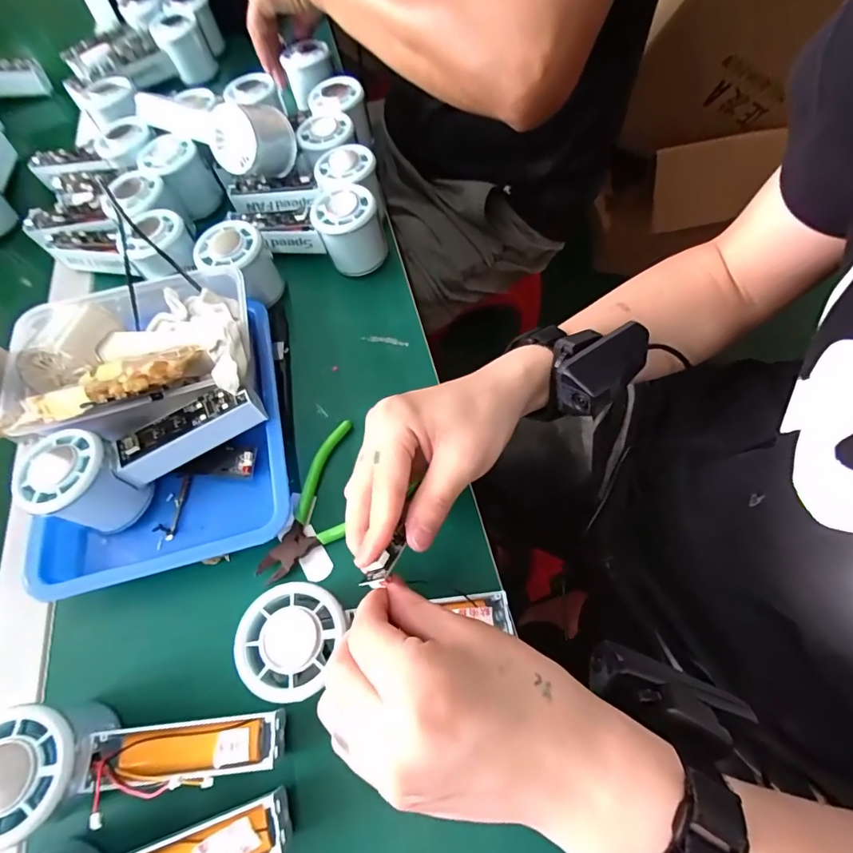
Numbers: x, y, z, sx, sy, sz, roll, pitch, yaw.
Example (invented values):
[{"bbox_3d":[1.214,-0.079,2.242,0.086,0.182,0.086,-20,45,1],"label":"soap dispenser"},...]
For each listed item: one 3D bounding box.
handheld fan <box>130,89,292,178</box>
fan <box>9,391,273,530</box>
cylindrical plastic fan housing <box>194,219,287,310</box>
[{"bbox_3d":[-0.199,-0.286,0.442,0.143,0.073,0.064,31,69,17],"label":"handheld fan"},{"bbox_3d":[-0.190,0.015,0.323,0.147,0.061,0.055,-35,66,-13],"label":"fan"},{"bbox_3d":[-0.160,-0.136,0.402,0.062,0.063,0.059,-34,66,-13],"label":"cylindrical plastic fan housing"}]

